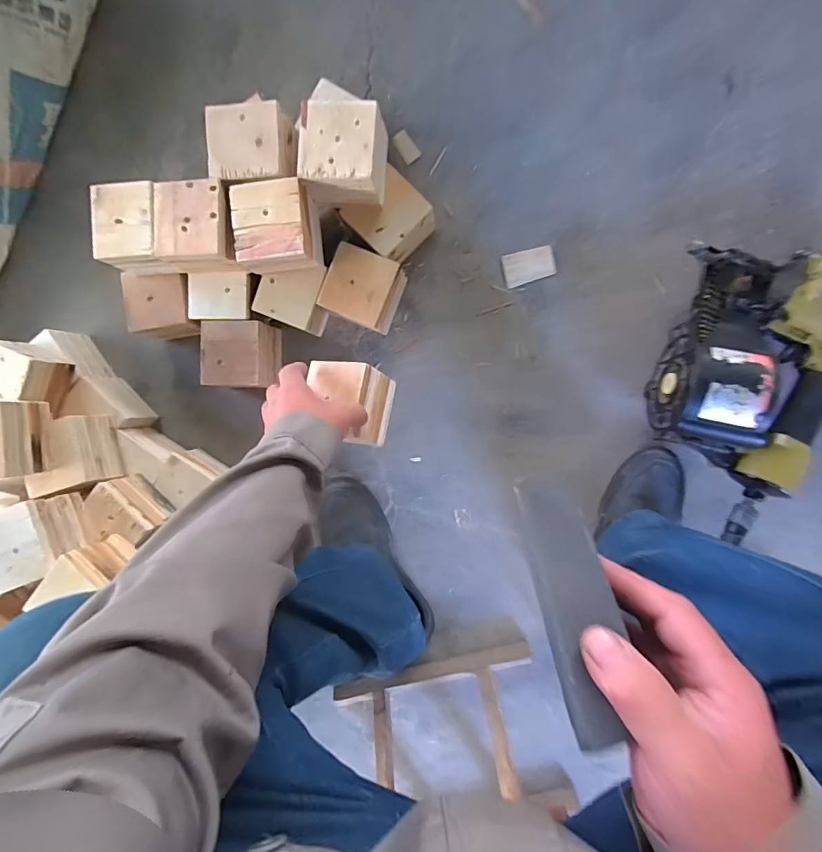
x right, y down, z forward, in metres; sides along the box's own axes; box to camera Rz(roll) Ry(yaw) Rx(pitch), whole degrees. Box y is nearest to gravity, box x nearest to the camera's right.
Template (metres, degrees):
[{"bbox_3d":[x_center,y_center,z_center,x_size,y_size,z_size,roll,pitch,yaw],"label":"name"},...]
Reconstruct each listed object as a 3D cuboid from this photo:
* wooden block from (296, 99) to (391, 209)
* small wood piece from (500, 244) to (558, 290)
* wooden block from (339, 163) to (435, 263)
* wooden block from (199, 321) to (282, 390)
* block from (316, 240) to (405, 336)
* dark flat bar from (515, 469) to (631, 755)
[{"bbox_3d":[-0.086,-0.340,0.582,0.100,0.078,0.102,7,93,7],"label":"wooden block"},{"bbox_3d":[0.173,-0.235,0.669,0.070,0.012,0.047,-14,90,8],"label":"small wood piece"},{"bbox_3d":[-0.025,-0.291,0.655,0.103,0.088,0.096,44,97,3],"label":"wooden block"},{"bbox_3d":[-0.253,-0.103,0.691,0.097,0.074,0.102,1,92,8],"label":"wooden block"},{"bbox_3d":[-0.068,-0.194,0.667,0.095,0.082,0.097,23,94,7],"label":"block"},{"bbox_3d":[0.090,0.095,0.253,0.040,0.004,0.137,-8,68,8],"label":"dark flat bar"}]

